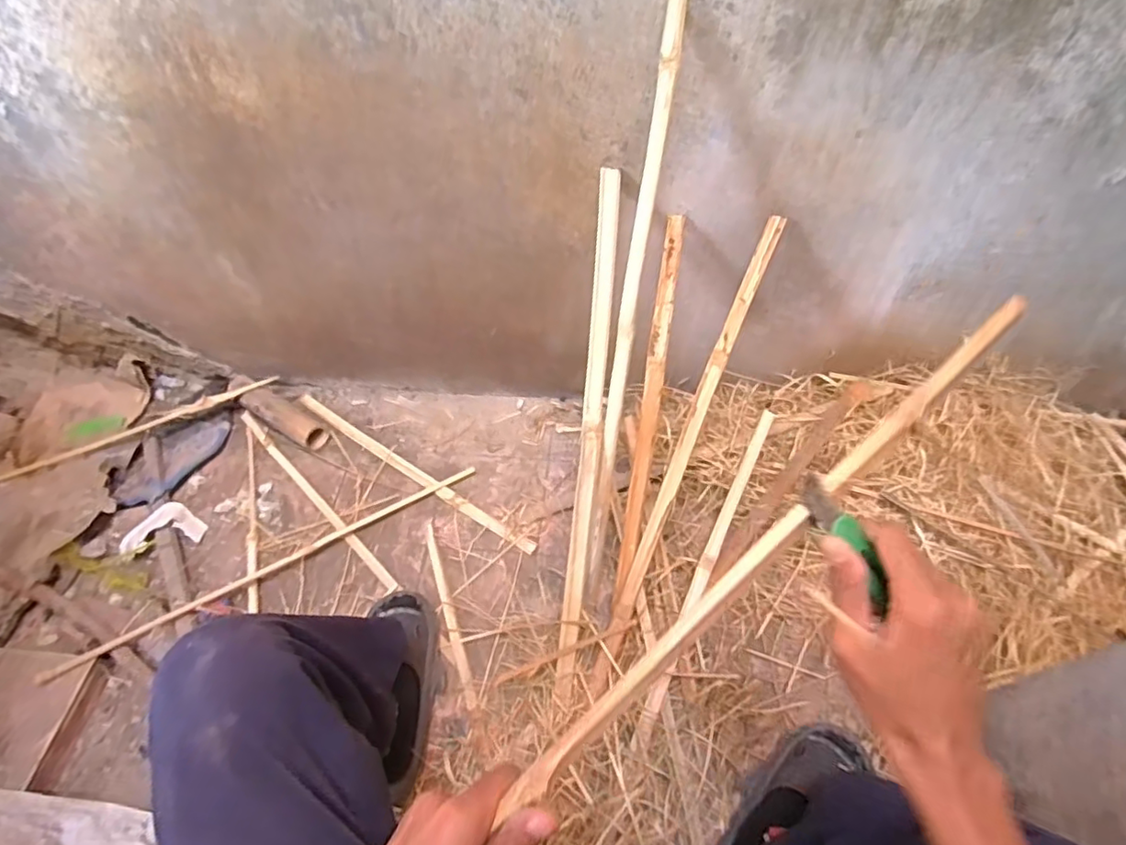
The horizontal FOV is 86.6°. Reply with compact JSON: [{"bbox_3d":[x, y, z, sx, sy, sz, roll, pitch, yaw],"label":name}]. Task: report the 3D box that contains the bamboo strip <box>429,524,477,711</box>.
[{"bbox_3d":[-0.194,0.316,1.007,0.018,0.007,0.325,-17,57,-9],"label":"bamboo strip"}]

